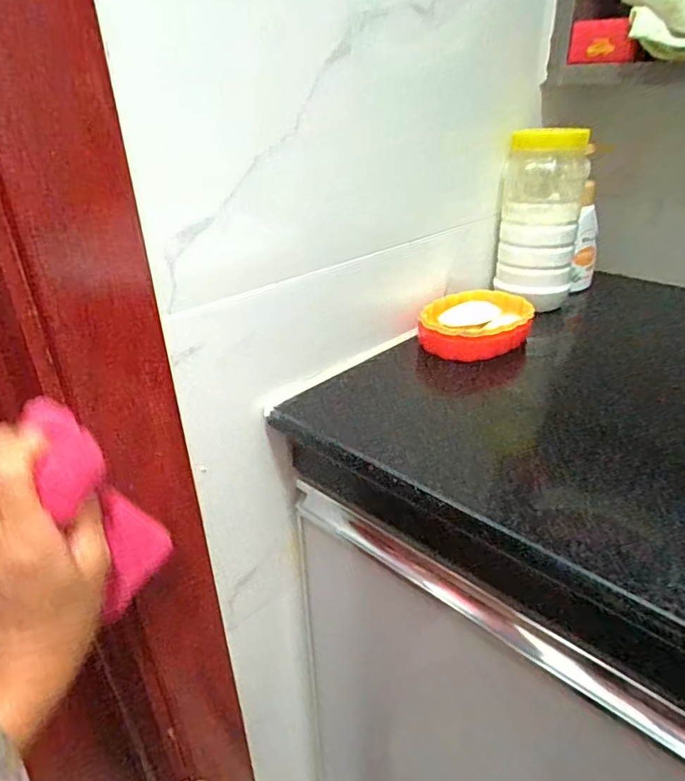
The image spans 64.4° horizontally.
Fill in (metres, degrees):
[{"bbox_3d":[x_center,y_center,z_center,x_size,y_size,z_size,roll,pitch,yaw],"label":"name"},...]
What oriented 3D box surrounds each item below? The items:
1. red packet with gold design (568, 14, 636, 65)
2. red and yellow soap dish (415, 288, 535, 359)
[{"bbox_3d":[0.242,-0.324,0.503,0.009,0.035,0.064,-17,32,-26],"label":"red packet with gold design"},{"bbox_3d":[0.127,-0.063,0.511,0.093,0.030,0.120,9,30,20],"label":"red and yellow soap dish"}]

